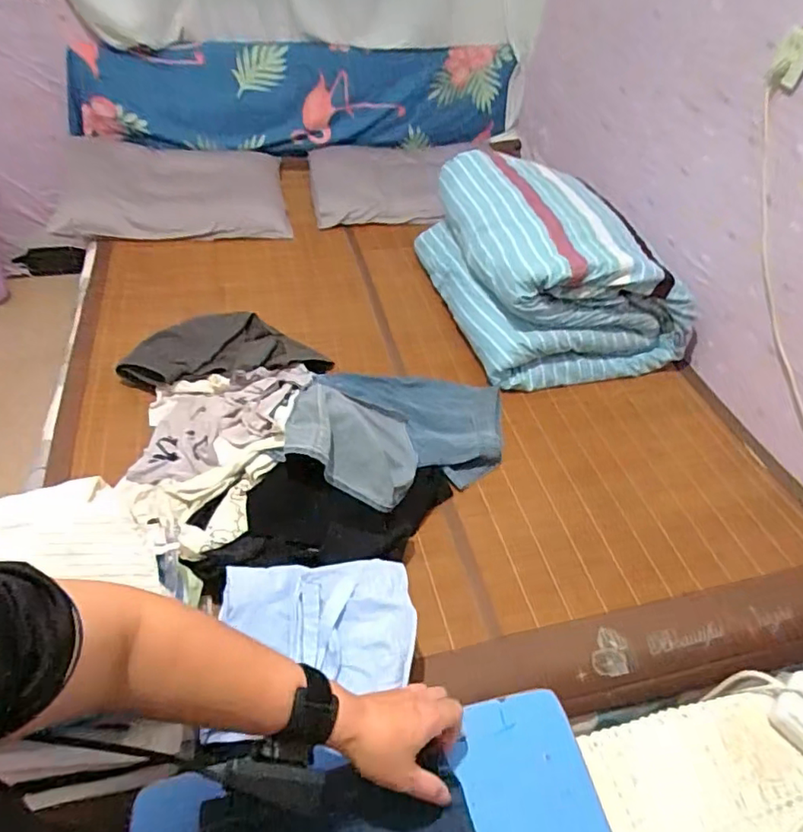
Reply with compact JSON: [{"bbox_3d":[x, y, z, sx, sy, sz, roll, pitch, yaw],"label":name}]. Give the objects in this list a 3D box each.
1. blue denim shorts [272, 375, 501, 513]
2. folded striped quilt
[{"bbox_3d":[0.005,-0.001,1.156,0.412,0.140,0.420,11,47,4],"label":"blue denim shorts"},{"bbox_3d":[0.386,-0.417,1.491,0.515,0.295,0.646,-8,49,-13],"label":"folded striped quilt"}]

